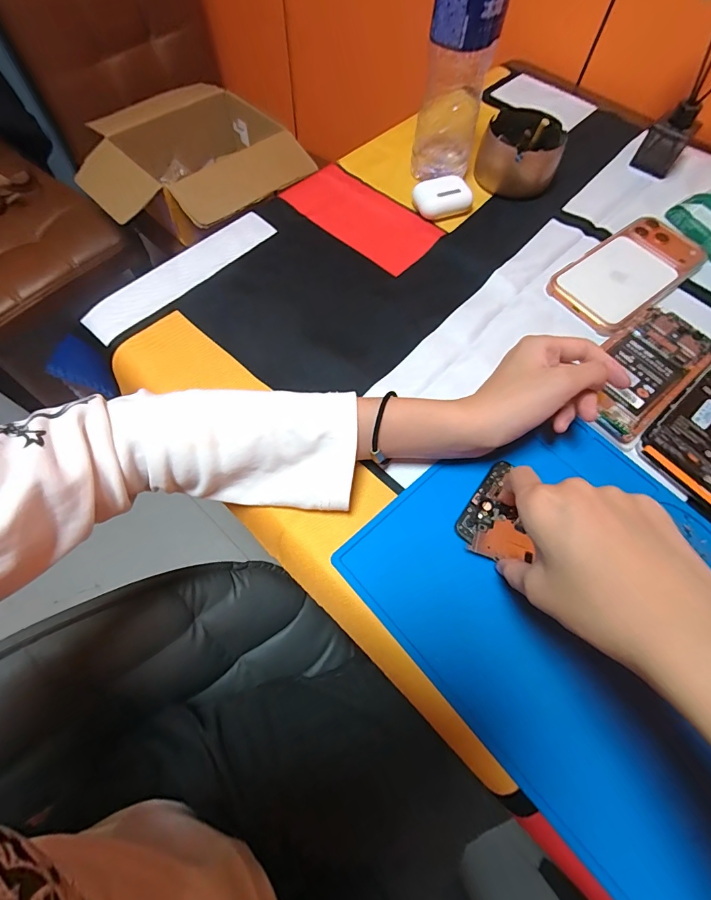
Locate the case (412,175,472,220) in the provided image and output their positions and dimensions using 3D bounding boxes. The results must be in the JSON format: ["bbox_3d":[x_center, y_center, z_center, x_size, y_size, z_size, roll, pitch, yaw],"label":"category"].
[{"bbox_3d":[0.093,-0.268,0.431,0.055,0.021,0.039,-14,67,-7],"label":"case"}]

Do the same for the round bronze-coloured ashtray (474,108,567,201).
[{"bbox_3d":[0.181,-0.326,0.450,0.087,0.048,0.078,21,67,8],"label":"round bronze-coloured ashtray"}]

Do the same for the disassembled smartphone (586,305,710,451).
[{"bbox_3d":[0.244,-0.067,0.348,0.137,0.016,0.069,-39,73,-17],"label":"disassembled smartphone"}]

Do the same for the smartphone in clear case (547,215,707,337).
[{"bbox_3d":[0.270,-0.175,0.401,0.159,0.015,0.083,-34,71,-15],"label":"smartphone in clear case"}]

